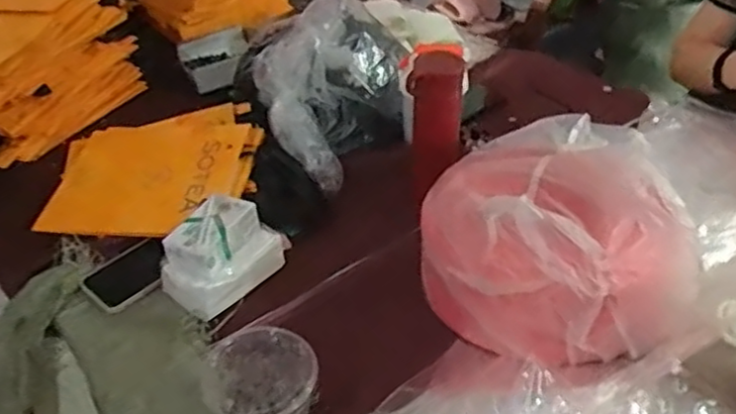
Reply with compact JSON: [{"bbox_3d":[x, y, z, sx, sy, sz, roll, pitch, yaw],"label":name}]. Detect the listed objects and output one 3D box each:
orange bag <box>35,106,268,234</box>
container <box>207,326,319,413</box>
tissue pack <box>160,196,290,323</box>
[{"bbox_3d":[-0.317,-0.063,1.023,0.294,0.065,0.259,-4,39,-3],"label":"orange bag"},{"bbox_3d":[-0.109,0.178,0.694,0.110,0.057,0.109,-17,41,-19],"label":"container"},{"bbox_3d":[-0.185,0.052,0.856,0.097,0.086,0.150,26,46,31],"label":"tissue pack"}]

